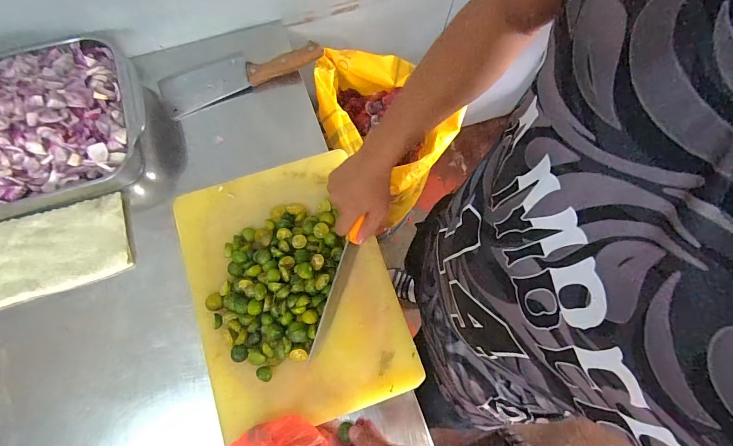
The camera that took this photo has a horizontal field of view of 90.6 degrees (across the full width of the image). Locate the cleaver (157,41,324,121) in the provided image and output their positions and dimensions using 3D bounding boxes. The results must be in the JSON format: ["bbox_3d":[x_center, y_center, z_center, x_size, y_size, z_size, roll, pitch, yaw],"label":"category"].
[{"bbox_3d":[-0.233,-0.284,0.669,0.295,0.034,0.085,-24,78,-7],"label":"cleaver"}]

